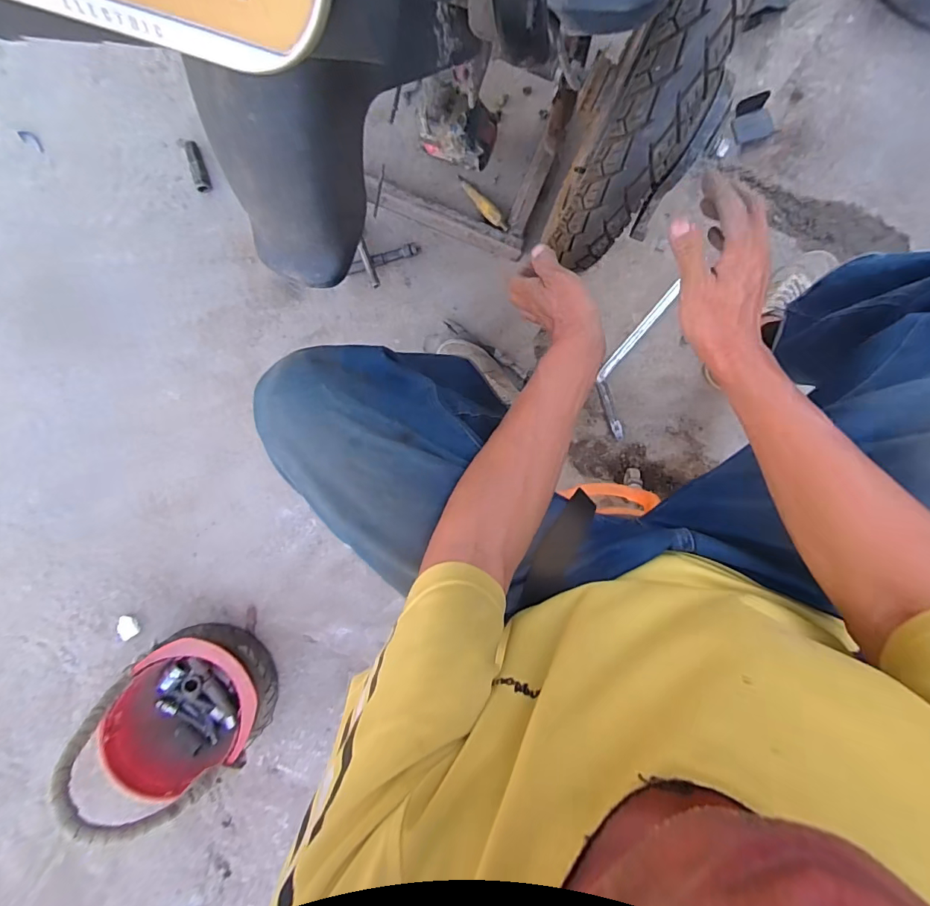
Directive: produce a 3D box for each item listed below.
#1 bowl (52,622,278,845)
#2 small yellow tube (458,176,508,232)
[{"bbox_3d":[-0.468,0.446,0.730,0.277,0.300,0.228,-42,93,6],"label":"bowl"},{"bbox_3d":[0.030,-0.421,0.791,0.024,0.013,0.127,-39,80,5],"label":"small yellow tube"}]

